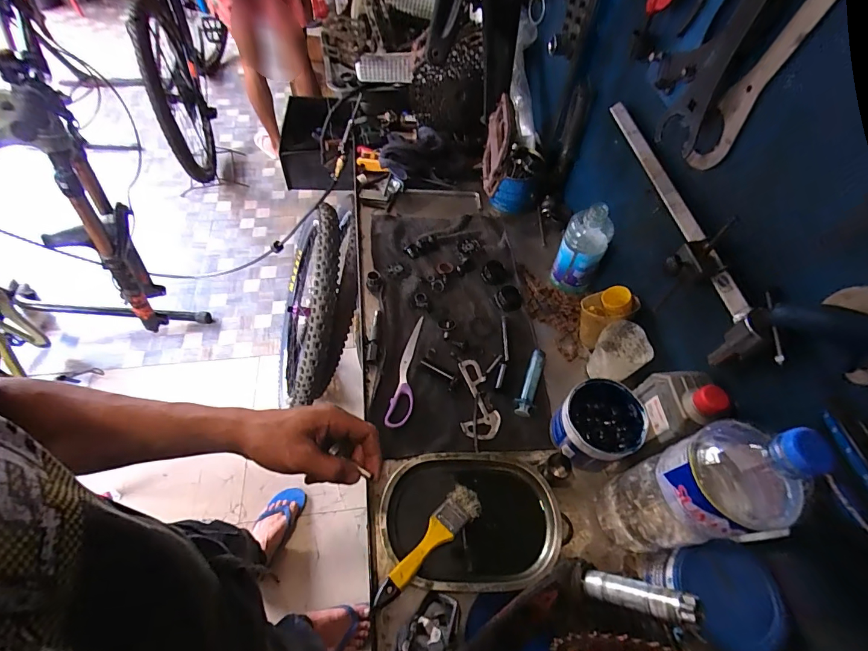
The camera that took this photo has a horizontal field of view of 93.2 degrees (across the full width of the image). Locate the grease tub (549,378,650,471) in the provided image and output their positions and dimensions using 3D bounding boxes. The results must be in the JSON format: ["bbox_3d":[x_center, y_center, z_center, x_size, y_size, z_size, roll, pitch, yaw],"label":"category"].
[{"bbox_3d":[0.222,0.135,0.559,0.105,0.078,0.097,1,56,-2],"label":"grease tub"}]

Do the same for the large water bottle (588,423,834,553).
[{"bbox_3d":[0.259,0.170,0.416,0.091,0.312,0.086,-7,57,-8],"label":"large water bottle"}]

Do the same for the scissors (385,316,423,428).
[{"bbox_3d":[-0.037,0.067,0.634,0.032,0.007,0.192,11,57,4],"label":"scissors"}]

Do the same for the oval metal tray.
[{"bbox_3d":[0.047,0.242,0.517,0.219,0.023,0.155,0,56,-3],"label":"oval metal tray"}]

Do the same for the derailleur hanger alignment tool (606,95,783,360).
[{"bbox_3d":[0.290,-0.126,0.522,0.065,0.104,0.425,-4,57,-6],"label":"derailleur hanger alignment tool"}]

